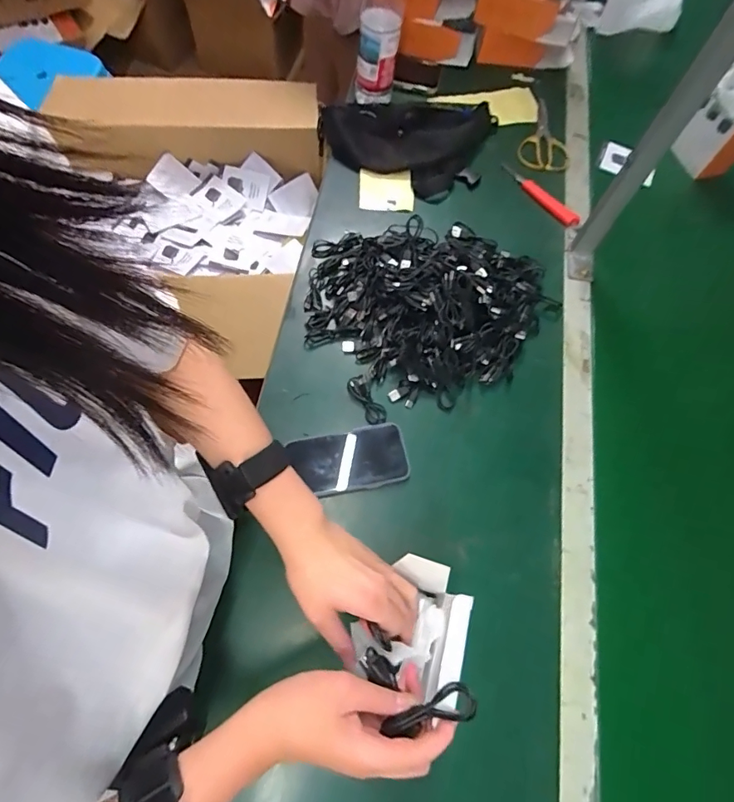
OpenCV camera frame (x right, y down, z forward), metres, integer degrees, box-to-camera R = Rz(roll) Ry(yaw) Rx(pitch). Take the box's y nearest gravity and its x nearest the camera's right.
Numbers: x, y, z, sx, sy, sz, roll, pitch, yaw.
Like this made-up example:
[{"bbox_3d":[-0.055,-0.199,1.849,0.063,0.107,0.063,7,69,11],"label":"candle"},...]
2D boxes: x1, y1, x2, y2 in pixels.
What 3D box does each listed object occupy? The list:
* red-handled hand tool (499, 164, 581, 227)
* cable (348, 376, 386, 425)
[{"bbox_3d":[0.285,-0.342,0.764,0.025,0.012,0.161,-34,73,-16],"label":"red-handled hand tool"},{"bbox_3d":[0.001,-0.001,0.597,0.028,0.011,0.072,-26,71,-13],"label":"cable"}]

